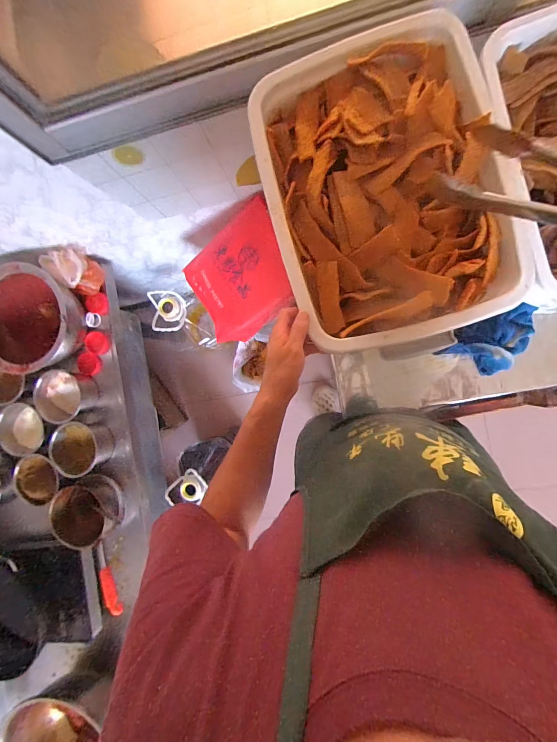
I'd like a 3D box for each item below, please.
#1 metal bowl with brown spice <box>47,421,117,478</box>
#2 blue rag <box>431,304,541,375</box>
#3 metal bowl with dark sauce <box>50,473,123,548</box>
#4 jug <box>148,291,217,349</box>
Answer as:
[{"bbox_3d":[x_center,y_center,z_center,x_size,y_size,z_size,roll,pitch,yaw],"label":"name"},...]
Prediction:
[{"bbox_3d":[-0.591,0.228,1.002,0.147,0.098,0.152,-40,84,7],"label":"metal bowl with brown spice"},{"bbox_3d":[0.410,-0.050,0.632,0.167,0.042,0.103,-22,86,8],"label":"blue rag"},{"bbox_3d":[-0.570,0.421,0.998,0.200,0.097,0.183,-34,85,7],"label":"metal bowl with dark sauce"},{"bbox_3d":[-0.355,-0.205,1.293,0.137,0.400,0.218,-43,84,6],"label":"jug"}]

